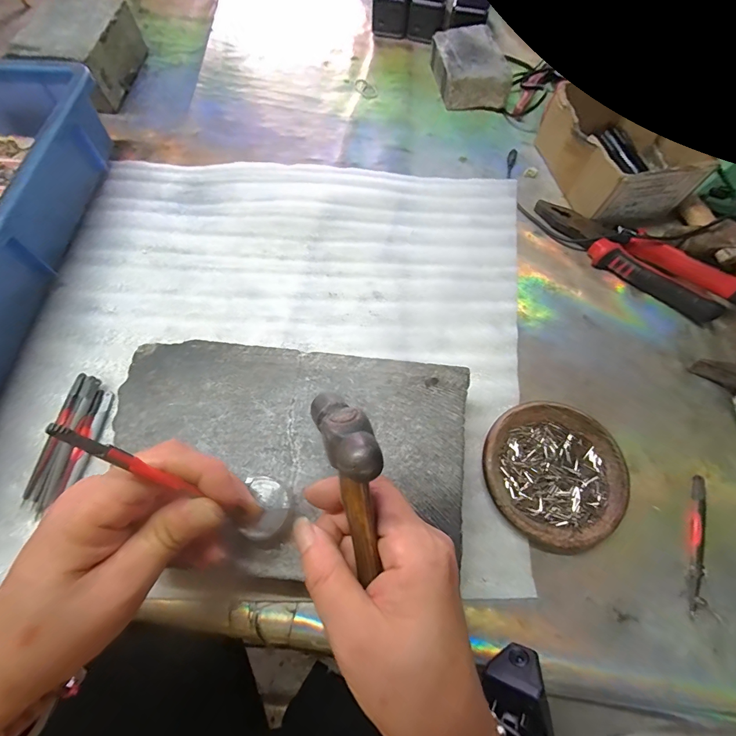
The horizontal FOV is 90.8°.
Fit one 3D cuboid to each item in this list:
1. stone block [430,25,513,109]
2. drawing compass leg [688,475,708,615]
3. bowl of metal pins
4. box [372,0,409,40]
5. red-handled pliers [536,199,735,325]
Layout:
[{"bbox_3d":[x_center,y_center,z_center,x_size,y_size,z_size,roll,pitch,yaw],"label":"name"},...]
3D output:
[{"bbox_3d":[0.140,-0.421,0.510,0.088,0.047,0.131,-3,65,-4],"label":"stone block"},{"bbox_3d":[0.261,0.136,0.287,0.011,0.006,0.108,22,65,8],"label":"drawing compass leg"},{"bbox_3d":[0.151,0.084,0.299,0.112,0.020,0.109,1,64,-2],"label":"bowl of metal pins"},{"bbox_3d":[0.042,-0.583,0.572,0.057,0.056,0.128,8,64,1],"label":"box"},{"bbox_3d":[0.282,-0.121,0.388,0.218,0.029,0.047,38,68,14],"label":"red-handled pliers"}]

